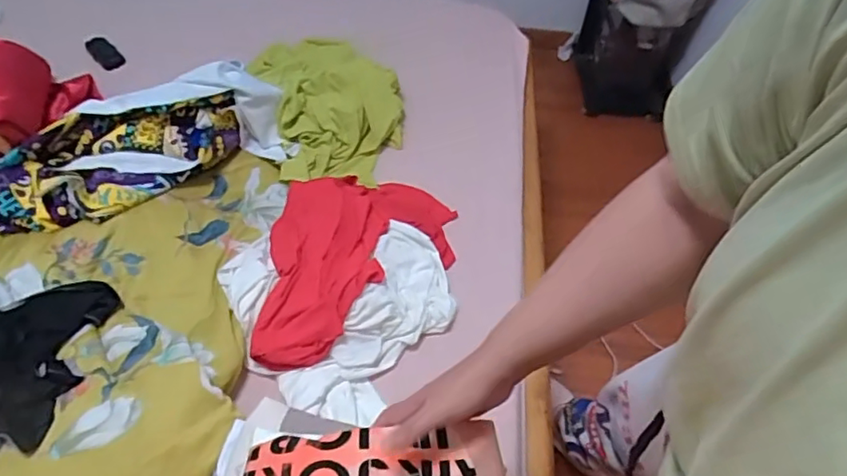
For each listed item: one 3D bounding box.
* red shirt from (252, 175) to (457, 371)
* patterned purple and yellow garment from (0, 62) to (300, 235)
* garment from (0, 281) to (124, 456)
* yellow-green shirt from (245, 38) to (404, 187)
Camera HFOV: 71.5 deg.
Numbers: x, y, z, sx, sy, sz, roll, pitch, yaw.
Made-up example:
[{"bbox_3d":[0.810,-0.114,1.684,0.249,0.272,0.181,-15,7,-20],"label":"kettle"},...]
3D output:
[{"bbox_3d":[-0.099,0.027,0.962,0.304,0.084,0.383,1,51,-4],"label":"red shirt"},{"bbox_3d":[-0.481,-0.154,1.026,0.526,0.138,0.198,-32,60,-26],"label":"patterned purple and yellow garment"},{"bbox_3d":[-0.530,0.166,0.782,0.147,0.033,0.267,10,51,3],"label":"garment"},{"bbox_3d":[-0.191,-0.306,1.205,0.280,0.099,0.428,-14,54,-16],"label":"yellow-green shirt"}]

